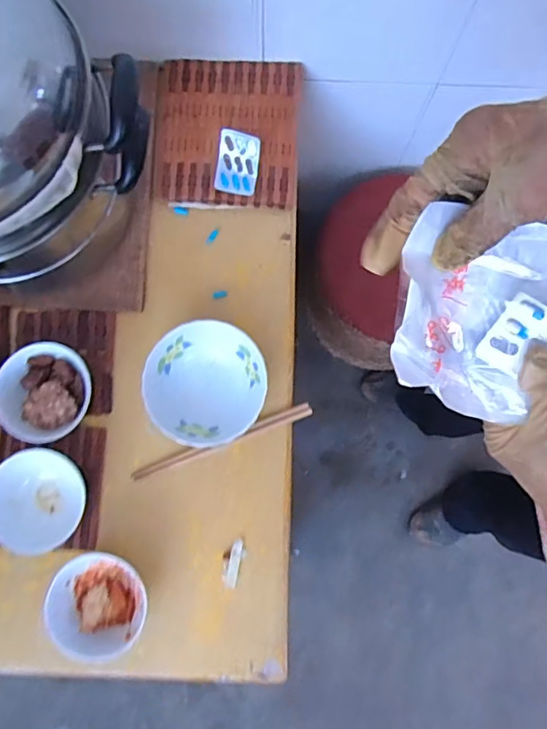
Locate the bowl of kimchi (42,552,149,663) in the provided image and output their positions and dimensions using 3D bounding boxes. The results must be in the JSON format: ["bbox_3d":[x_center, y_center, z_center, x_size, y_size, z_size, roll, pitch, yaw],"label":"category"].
[{"bbox_3d":[-0.199,0.273,0.613,0.111,0.048,0.108,0,80,-1],"label":"bowl of kimchi"}]

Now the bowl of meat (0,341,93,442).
[{"bbox_3d":[-0.270,0.035,0.640,0.102,0.053,0.113,16,80,2],"label":"bowl of meat"}]

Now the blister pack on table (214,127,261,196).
[{"bbox_3d":[-0.046,-0.260,0.687,0.054,0.008,0.074,10,115,-2],"label":"blister pack on table"}]

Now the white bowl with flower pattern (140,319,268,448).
[{"bbox_3d":[-0.082,0.025,0.651,0.141,0.048,0.144,0,80,-1],"label":"white bowl with flower pattern"}]

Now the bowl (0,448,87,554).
[{"bbox_3d":[-0.272,0.157,0.625,0.104,0.060,0.109,0,80,-1],"label":"bowl"}]

